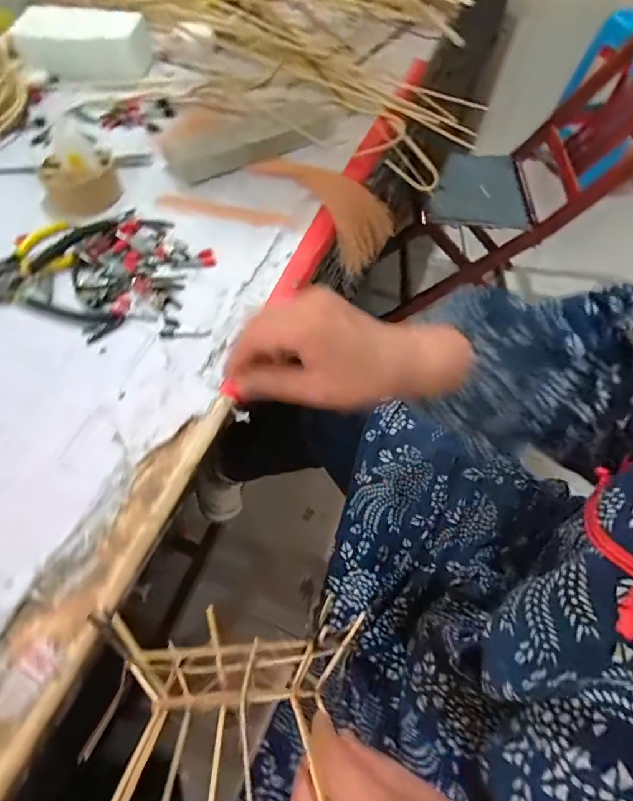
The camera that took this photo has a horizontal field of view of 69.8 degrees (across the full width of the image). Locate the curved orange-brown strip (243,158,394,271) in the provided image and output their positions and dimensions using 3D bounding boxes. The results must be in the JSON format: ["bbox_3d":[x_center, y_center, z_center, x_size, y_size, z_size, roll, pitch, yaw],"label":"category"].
[{"bbox_3d":[0.006,-0.253,0.563,0.193,0.053,0.105,37,62,-1],"label":"curved orange-brown strip"}]

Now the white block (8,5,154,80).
[{"bbox_3d":[-0.356,-0.547,0.695,0.201,0.062,0.079,3,57,1],"label":"white block"}]

